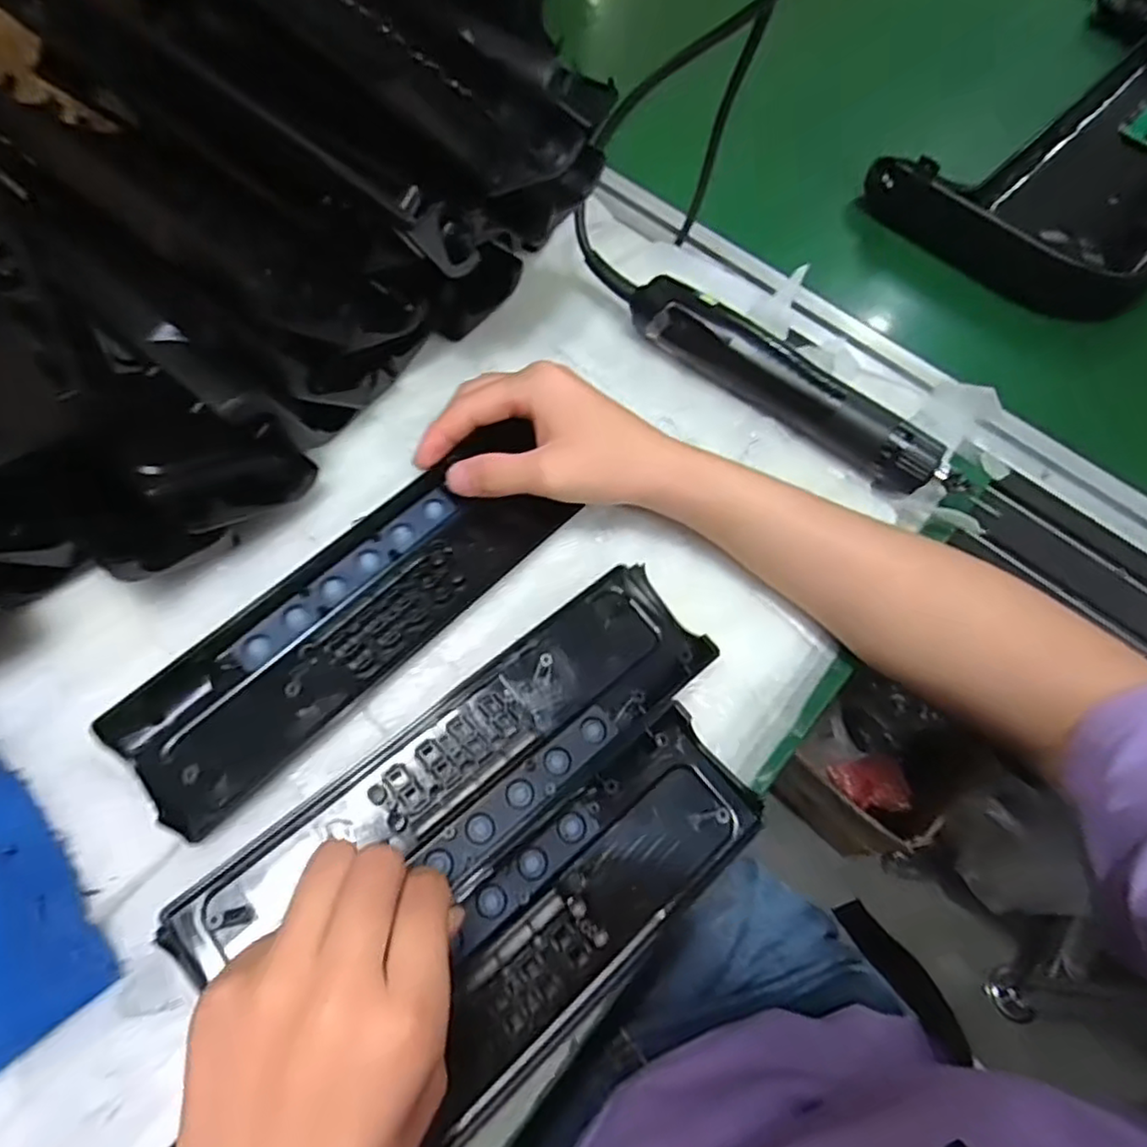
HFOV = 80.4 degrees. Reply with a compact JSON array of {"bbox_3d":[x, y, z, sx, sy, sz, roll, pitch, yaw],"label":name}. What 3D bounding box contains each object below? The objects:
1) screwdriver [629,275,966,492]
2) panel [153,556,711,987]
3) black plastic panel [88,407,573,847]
[{"bbox_3d":[0.128,-0.110,0.402,0.208,0.040,0.029,34,66,12],"label":"screwdriver"},{"bbox_3d":[-0.046,0.082,0.294,0.245,0.023,0.076,-31,68,-20],"label":"panel"},{"bbox_3d":[-0.103,0.013,0.333,0.071,0.020,0.233,41,66,16],"label":"black plastic panel"}]

